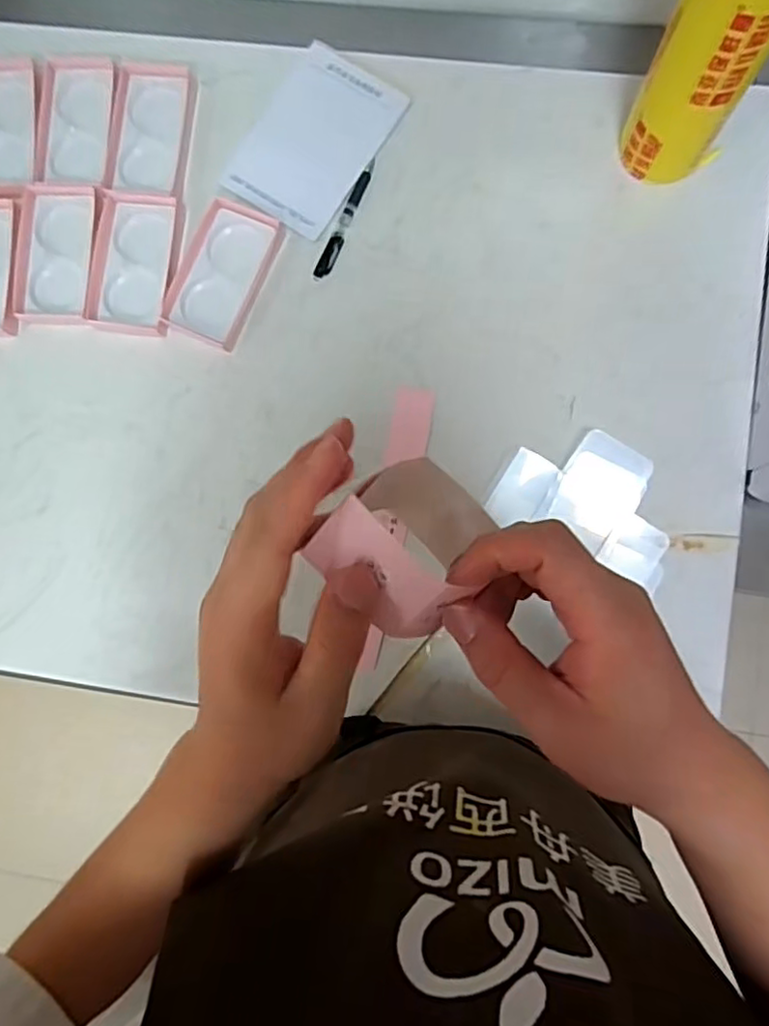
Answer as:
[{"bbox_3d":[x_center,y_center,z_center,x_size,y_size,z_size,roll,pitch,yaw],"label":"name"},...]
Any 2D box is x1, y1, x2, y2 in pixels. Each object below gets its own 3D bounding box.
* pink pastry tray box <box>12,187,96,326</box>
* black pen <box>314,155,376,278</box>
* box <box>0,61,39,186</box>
[{"bbox_3d":[-0.354,-0.282,0.698,0.084,0.022,0.147,3,86,5],"label":"pink pastry tray box"},{"bbox_3d":[-0.040,-0.314,0.685,0.017,0.010,0.143,23,88,6],"label":"black pen"},{"bbox_3d":[-0.422,-0.425,0.704,0.079,0.017,0.138,-4,85,4],"label":"box"}]

